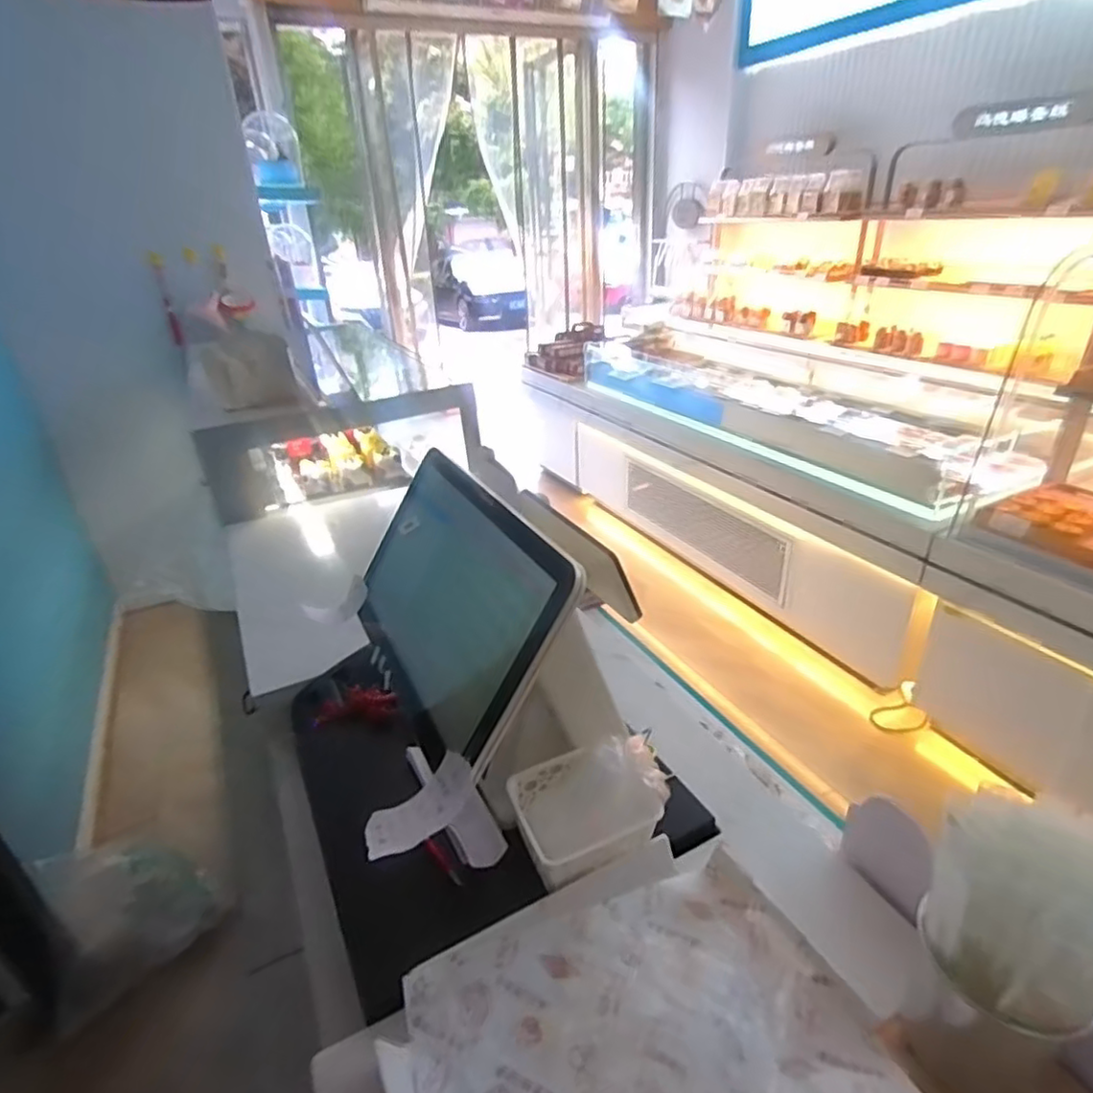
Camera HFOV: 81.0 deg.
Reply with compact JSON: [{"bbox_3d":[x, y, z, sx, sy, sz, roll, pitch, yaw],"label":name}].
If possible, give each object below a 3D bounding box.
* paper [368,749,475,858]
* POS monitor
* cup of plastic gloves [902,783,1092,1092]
[{"bbox_3d":[-0.109,0.226,0.562,0.102,0.029,0.050,-36,37,-11],"label":"paper"},{"bbox_3d":[-0.108,0.053,0.689,0.030,0.242,0.376,19,12,-37],"label":"POS monitor"},{"bbox_3d":[0.359,0.335,0.499,0.118,0.276,0.100,5,29,15],"label":"cup of plastic gloves"}]

